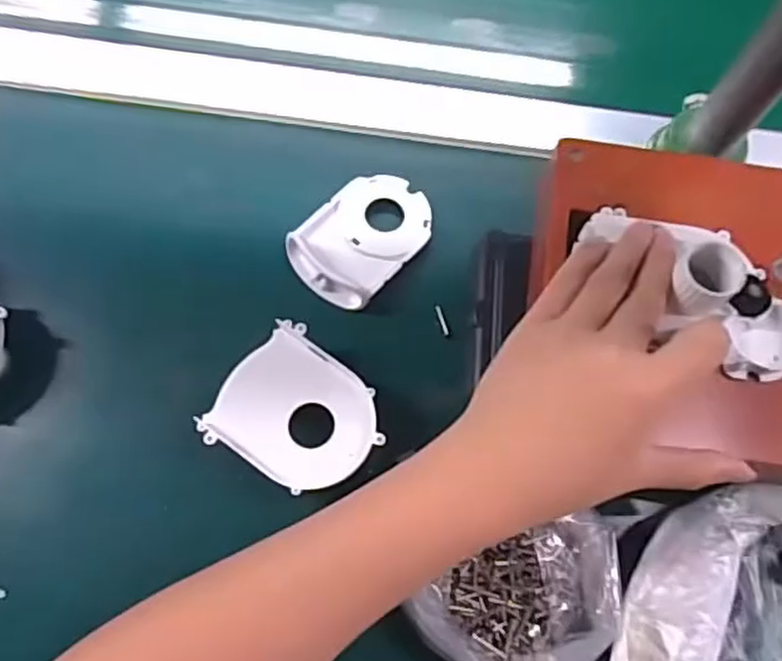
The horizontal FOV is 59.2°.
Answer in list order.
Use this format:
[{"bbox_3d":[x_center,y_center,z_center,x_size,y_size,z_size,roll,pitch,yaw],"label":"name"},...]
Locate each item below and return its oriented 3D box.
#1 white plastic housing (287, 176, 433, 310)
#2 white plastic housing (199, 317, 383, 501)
[{"bbox_3d":[-0.015,-0.054,0.396,0.057,0.014,0.084,41,74,11],"label":"white plastic housing"},{"bbox_3d":[-0.046,0.042,0.356,0.082,0.026,0.072,27,72,7],"label":"white plastic housing"}]

